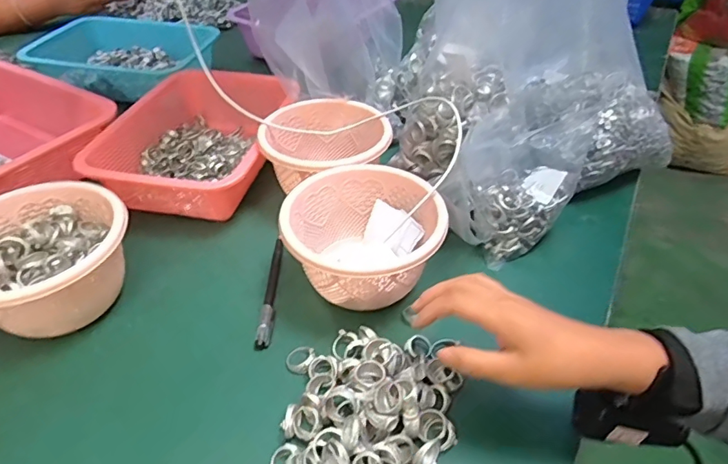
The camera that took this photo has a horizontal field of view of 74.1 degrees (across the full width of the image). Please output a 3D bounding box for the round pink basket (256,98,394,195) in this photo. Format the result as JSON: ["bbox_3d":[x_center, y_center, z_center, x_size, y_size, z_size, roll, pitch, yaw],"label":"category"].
[{"bbox_3d":[-0.048,-0.095,0.573,0.141,0.076,0.130,1,42,-1],"label":"round pink basket"}]

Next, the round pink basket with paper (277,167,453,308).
[{"bbox_3d":[-0.002,0.012,0.466,0.137,0.090,0.134,1,42,-1],"label":"round pink basket with paper"}]

